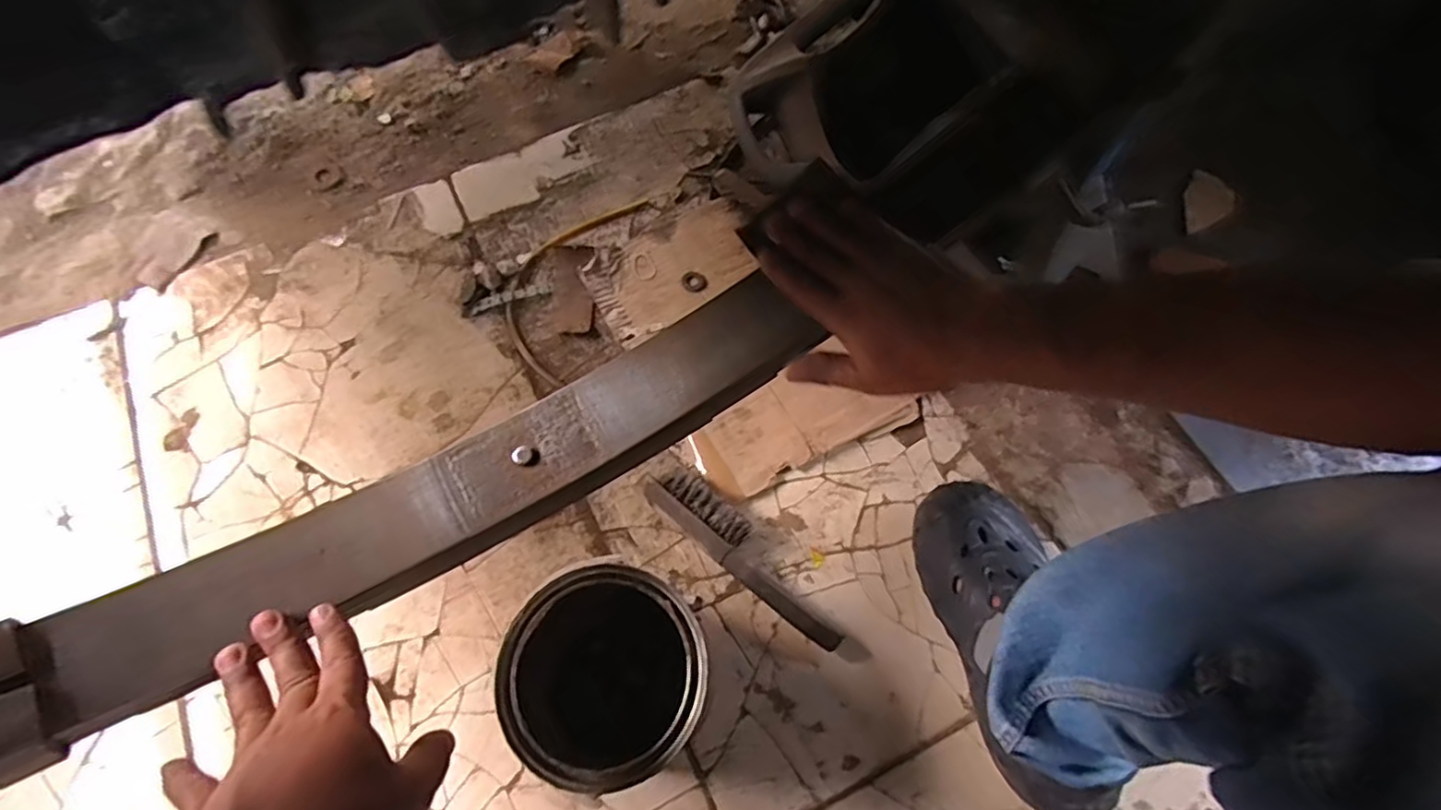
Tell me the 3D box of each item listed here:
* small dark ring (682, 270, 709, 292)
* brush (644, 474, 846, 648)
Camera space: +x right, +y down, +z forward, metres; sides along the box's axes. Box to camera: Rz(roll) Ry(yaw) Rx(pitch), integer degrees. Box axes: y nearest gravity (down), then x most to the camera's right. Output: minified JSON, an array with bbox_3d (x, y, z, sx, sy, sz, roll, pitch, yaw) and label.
[{"bbox_3d":[-0.031,-0.143,0.763,0.027,0.006,0.026,0,68,0],"label":"small dark ring"},{"bbox_3d":[0.025,0.146,0.636,0.226,0.034,0.046,40,73,14],"label":"brush"}]

